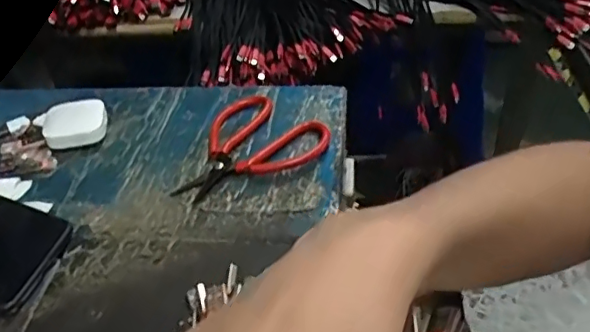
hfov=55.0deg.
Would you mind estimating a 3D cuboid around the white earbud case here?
[{"bbox_3d":[-0.183,-0.034,0.474,0.049,0.021,0.044,-10,40,-5],"label":"white earbud case"}]

